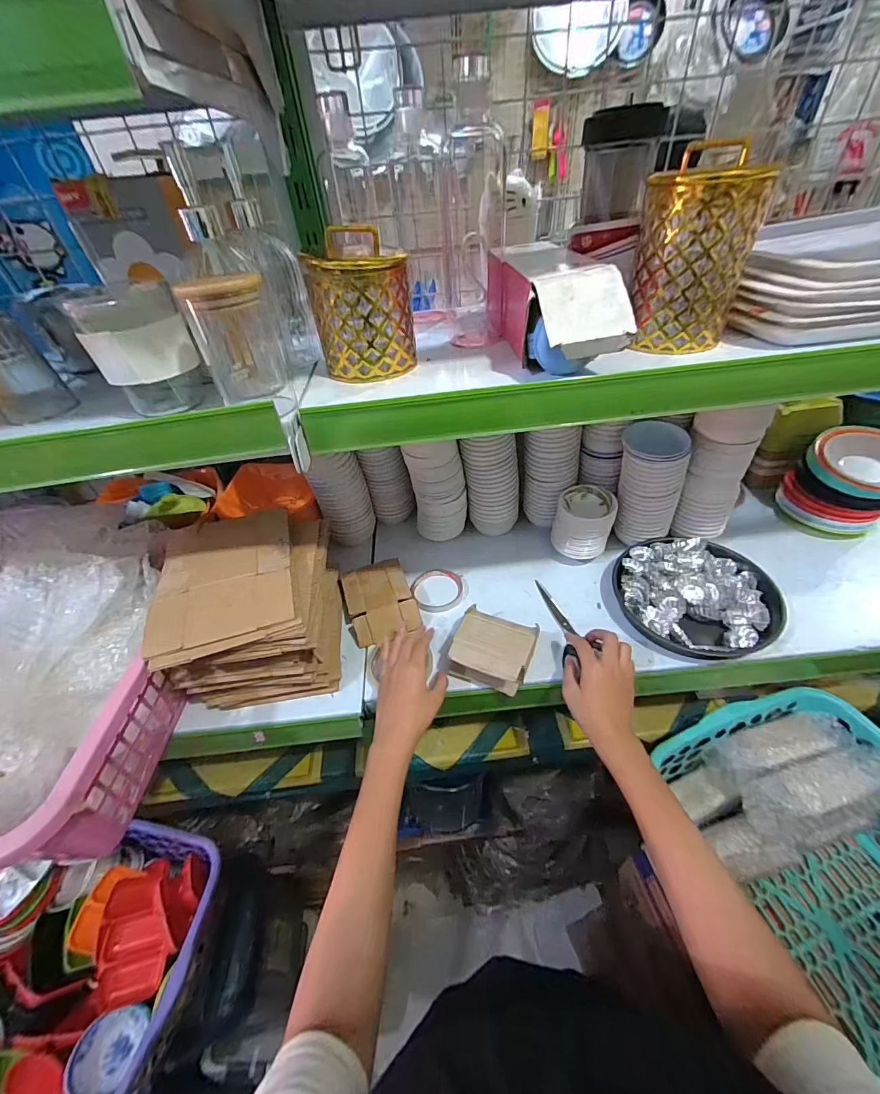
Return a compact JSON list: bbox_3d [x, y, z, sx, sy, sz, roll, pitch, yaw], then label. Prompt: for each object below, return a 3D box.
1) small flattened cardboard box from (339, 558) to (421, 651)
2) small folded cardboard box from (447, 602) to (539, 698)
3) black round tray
[{"bbox_3d":[-0.096,0.079,0.659,0.100,0.028,0.138,-16,46,-13],"label":"small flattened cardboard box"},{"bbox_3d":[0.073,0.140,0.568,0.100,0.055,0.087,15,47,21],"label":"small folded cardboard box"},{"bbox_3d":[0.371,0.068,0.616,0.205,0.038,0.202,-3,44,3],"label":"black round tray"}]

